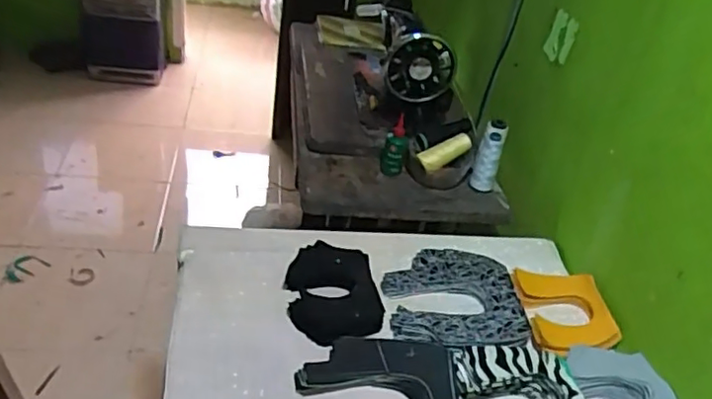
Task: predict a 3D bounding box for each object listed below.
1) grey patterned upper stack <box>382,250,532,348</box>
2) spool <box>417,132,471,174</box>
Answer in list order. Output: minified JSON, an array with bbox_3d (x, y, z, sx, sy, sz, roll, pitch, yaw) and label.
[{"bbox_3d":[0.141,0.146,0.890,0.188,0.027,0.197,4,35,-9],"label":"grey patterned upper stack"},{"bbox_3d":[0.170,-0.087,1.165,0.116,0.042,0.036,-26,44,-18],"label":"spool"}]

